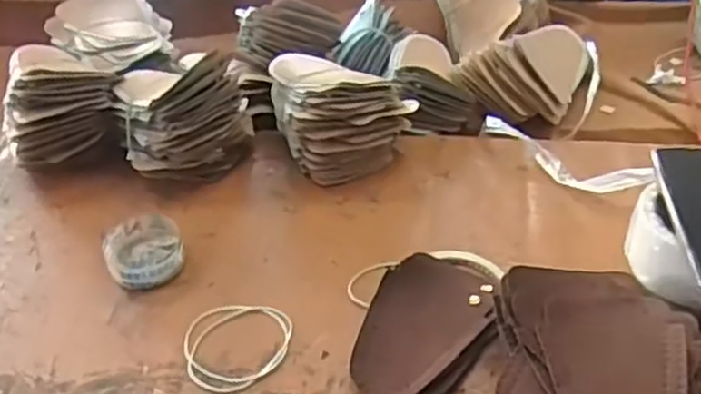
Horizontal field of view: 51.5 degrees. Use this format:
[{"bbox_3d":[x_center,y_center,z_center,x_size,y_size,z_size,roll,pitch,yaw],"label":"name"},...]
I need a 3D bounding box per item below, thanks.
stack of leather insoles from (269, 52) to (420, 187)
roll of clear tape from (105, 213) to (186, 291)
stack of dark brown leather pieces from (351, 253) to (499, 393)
[{"bbox_3d":[-0.011,-0.096,0.736,0.125,0.090,0.151,-15,41,-14],"label":"stack of leather insoles"},{"bbox_3d":[-0.176,0.048,0.624,0.062,0.028,0.076,-15,41,-14],"label":"roll of clear tape"},{"bbox_3d":[0.058,0.096,0.549,0.089,0.014,0.138,14,42,19],"label":"stack of dark brown leather pieces"}]

